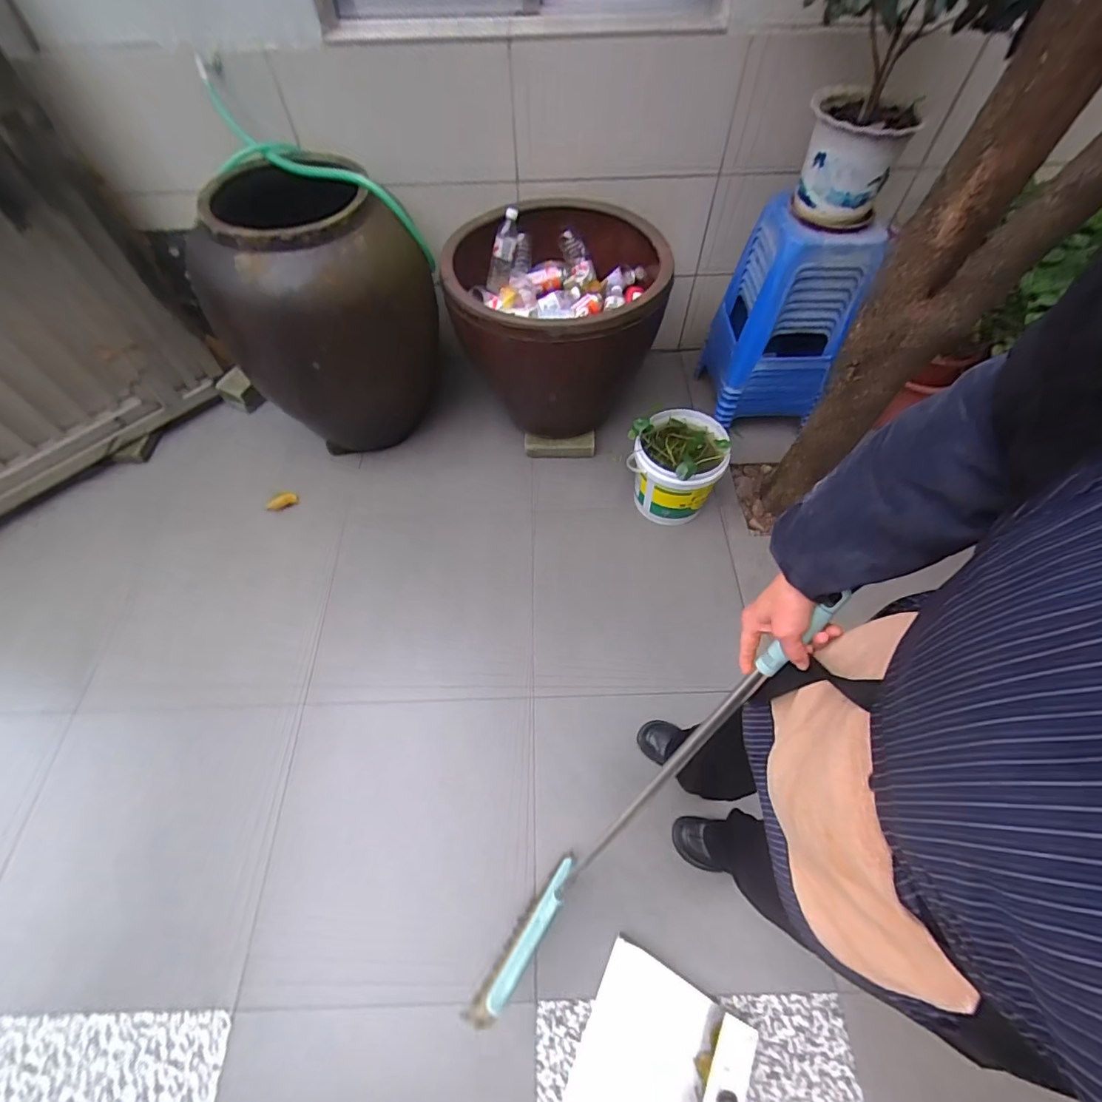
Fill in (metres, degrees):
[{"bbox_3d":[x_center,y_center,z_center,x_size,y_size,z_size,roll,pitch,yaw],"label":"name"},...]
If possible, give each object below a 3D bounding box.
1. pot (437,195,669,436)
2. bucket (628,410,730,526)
[{"bbox_3d":[0.017,-0.698,1.562,0.592,0.499,0.635,1,59,-1],"label":"pot"},{"bbox_3d":[0.370,-0.255,1.470,0.263,0.271,0.264,1,59,-1],"label":"bucket"}]

